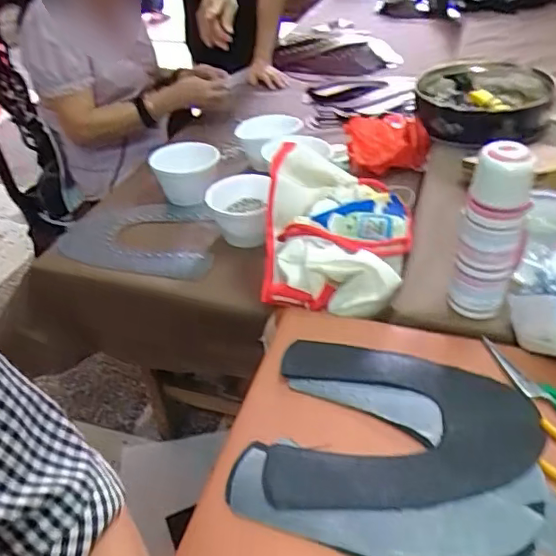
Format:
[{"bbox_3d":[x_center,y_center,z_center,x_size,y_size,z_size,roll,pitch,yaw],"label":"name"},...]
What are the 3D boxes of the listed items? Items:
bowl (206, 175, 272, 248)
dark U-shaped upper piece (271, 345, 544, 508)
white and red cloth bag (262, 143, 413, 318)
[{"bbox_3d":[-0.067,-0.116,1.006,0.104,0.084,0.112,1,39,5],"label":"bowl"},{"bbox_3d":[0.131,0.146,0.611,0.273,0.018,0.212,0,39,6],"label":"dark U-shaped upper piece"},{"bbox_3d":[0.086,-0.086,0.842,0.206,0.101,0.282,2,40,9],"label":"white and red cloth bag"}]

